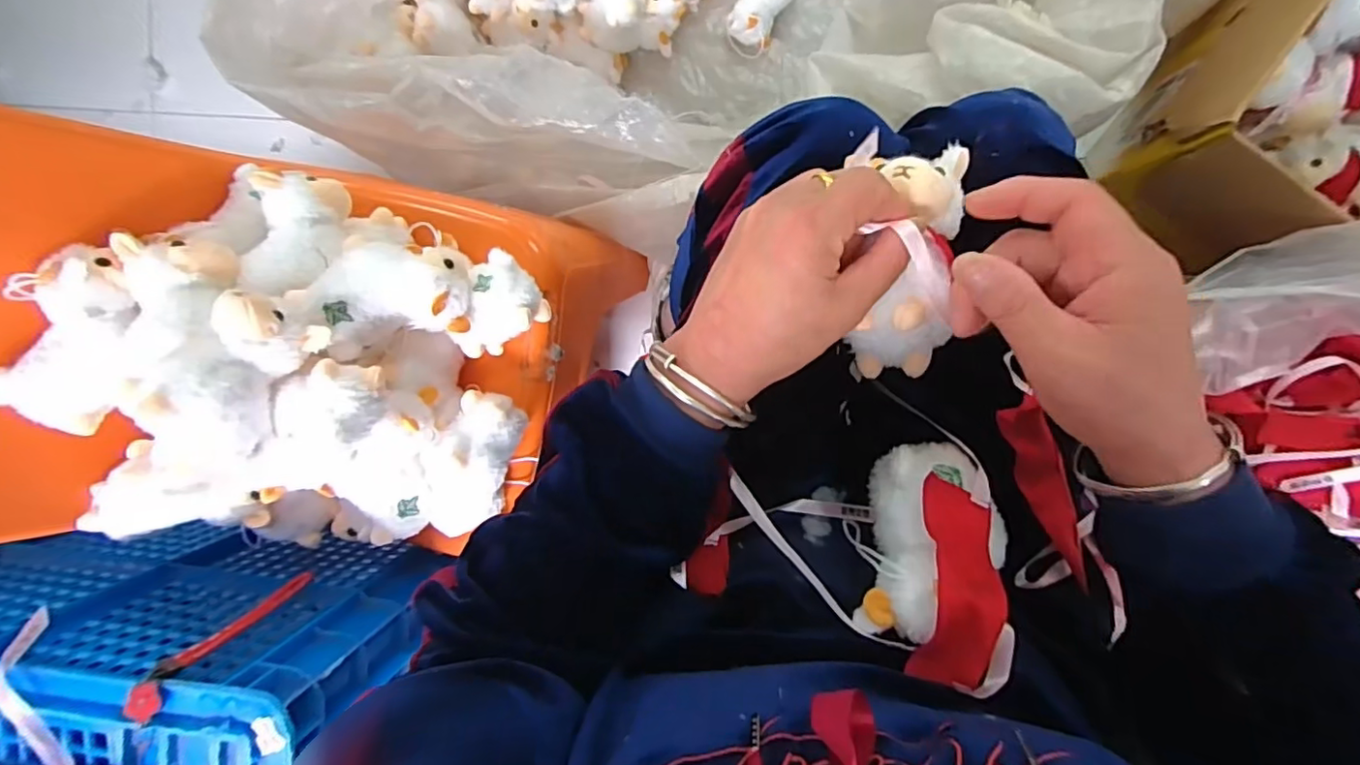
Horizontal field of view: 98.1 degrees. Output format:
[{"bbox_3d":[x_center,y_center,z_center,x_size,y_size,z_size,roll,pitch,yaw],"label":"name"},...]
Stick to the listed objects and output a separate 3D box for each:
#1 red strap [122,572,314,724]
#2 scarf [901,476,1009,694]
[{"bbox_3d":[-0.326,0.186,0.434,0.020,0.149,0.029,30,98,2],"label":"red strap"},{"bbox_3d":[0.145,0.102,0.309,0.032,0.041,0.102,8,68,5],"label":"scarf"}]

